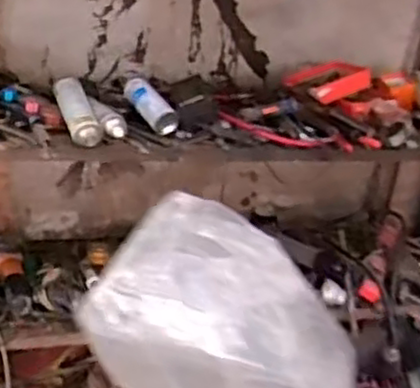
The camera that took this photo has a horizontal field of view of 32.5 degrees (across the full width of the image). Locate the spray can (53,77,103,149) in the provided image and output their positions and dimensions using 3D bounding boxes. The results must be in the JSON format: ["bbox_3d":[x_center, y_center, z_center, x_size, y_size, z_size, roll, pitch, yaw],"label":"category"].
[{"bbox_3d":[-0.280,-0.173,1.538,0.067,0.067,0.189,-10,58,-31],"label":"spray can"}]

